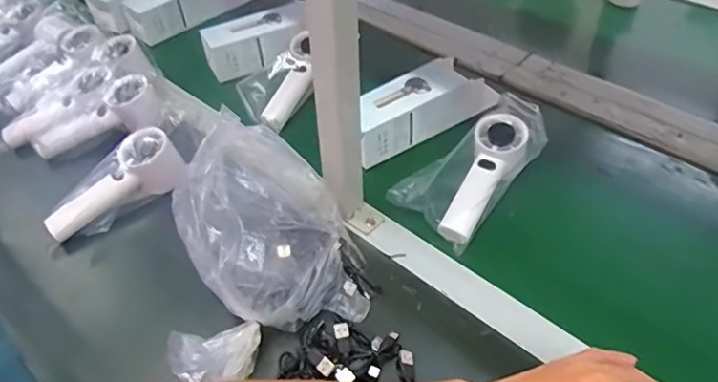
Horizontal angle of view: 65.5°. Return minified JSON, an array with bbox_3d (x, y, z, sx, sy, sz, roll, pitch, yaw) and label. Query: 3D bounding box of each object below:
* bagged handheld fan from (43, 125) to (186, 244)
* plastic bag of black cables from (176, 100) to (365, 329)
[{"bbox_3d":[-0.272,-0.002,0.628,0.158,0.060,0.053,-39,51,-9],"label":"bagged handheld fan"},{"bbox_3d":[-0.084,0.028,0.525,0.147,0.115,0.159,-27,48,-20],"label":"plastic bag of black cables"}]

